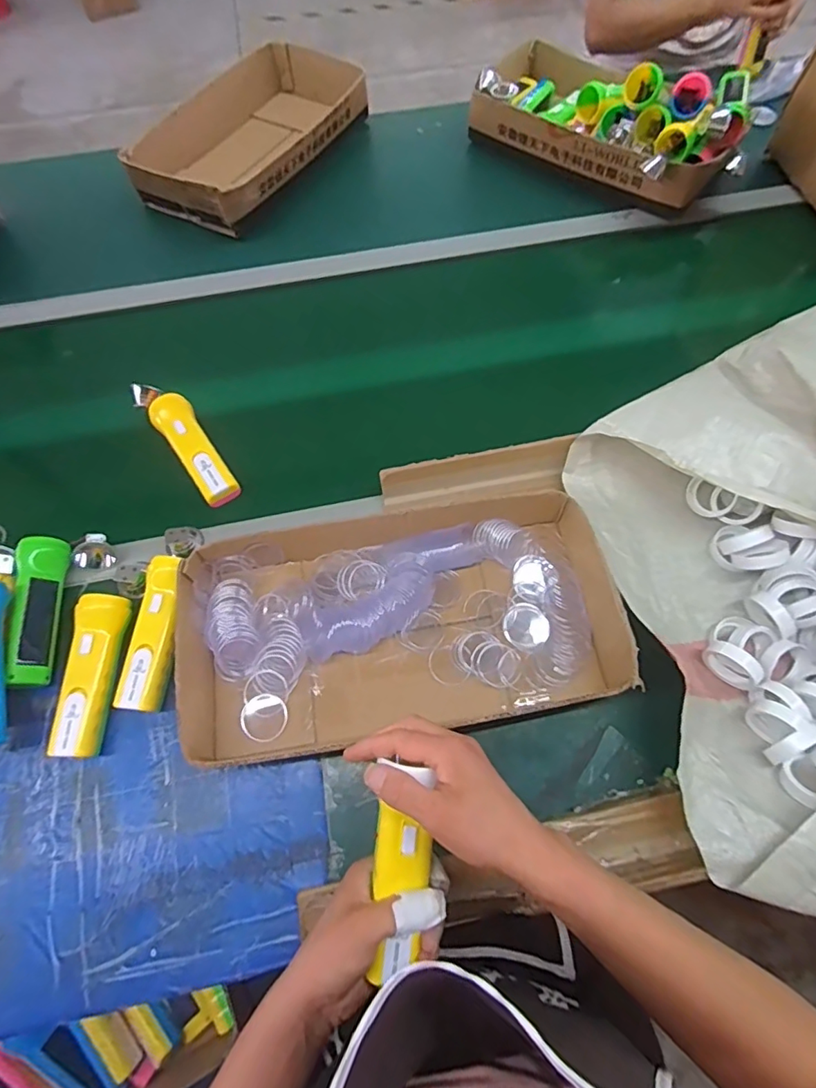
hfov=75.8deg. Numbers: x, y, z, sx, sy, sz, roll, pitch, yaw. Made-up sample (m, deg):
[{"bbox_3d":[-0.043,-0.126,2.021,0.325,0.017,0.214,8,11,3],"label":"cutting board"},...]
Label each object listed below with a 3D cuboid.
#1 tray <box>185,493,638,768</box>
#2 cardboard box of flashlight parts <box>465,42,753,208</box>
[{"bbox_3d":[-0.008,0.062,0.555,0.432,0.061,0.269,-8,65,-3],"label":"tray"},{"bbox_3d":[0.340,-0.734,0.877,0.460,0.116,0.271,37,71,17],"label":"cardboard box of flashlight parts"}]

